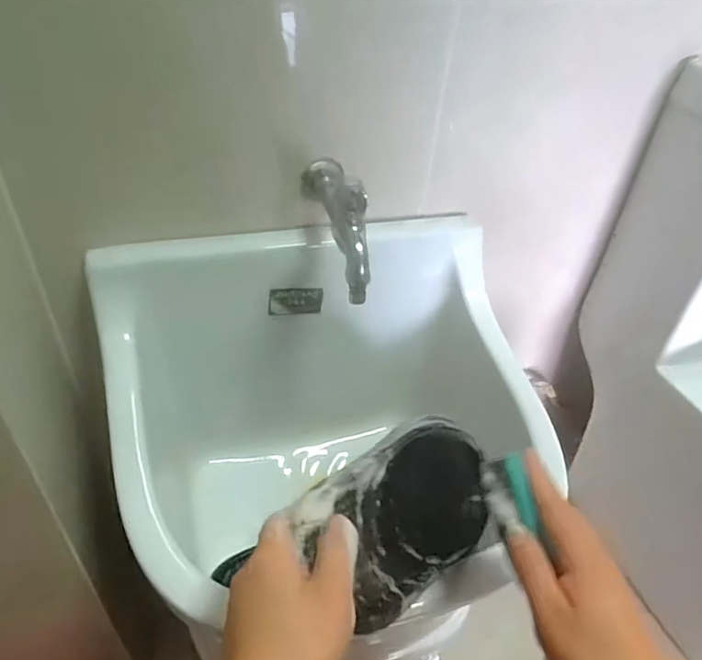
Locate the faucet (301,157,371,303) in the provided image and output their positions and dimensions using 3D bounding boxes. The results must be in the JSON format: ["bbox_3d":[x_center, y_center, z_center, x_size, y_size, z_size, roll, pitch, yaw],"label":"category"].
[{"bbox_3d":[-0.016,-0.119,0.543,0.042,0.095,0.172,-4,43,-10],"label":"faucet"}]

